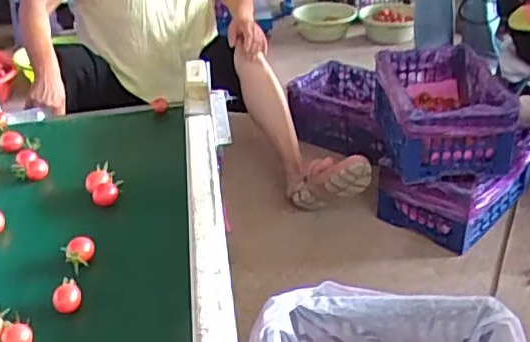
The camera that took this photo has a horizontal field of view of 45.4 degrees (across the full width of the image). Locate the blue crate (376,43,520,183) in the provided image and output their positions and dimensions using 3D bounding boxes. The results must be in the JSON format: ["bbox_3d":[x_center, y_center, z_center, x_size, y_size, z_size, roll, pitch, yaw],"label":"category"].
[{"bbox_3d":[0.403,-0.140,1.442,0.239,0.181,0.365,-4,31,0],"label":"blue crate"}]

